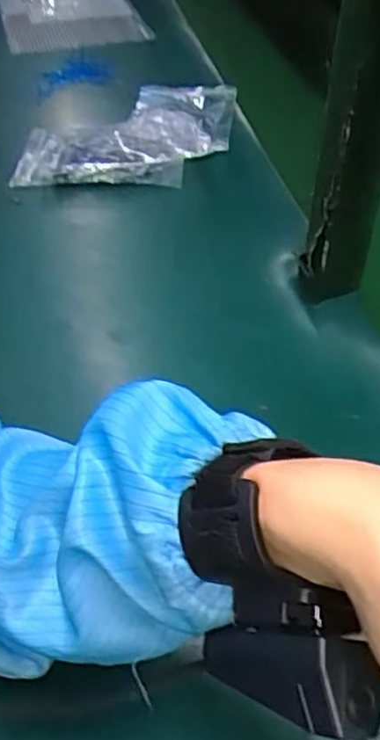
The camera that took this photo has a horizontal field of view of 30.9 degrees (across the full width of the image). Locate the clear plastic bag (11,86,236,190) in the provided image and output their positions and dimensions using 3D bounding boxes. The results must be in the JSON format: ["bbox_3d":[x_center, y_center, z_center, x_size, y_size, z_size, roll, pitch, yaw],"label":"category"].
[{"bbox_3d":[-0.081,-0.309,0.887,0.260,0.032,0.287,-2,41,9],"label":"clear plastic bag"}]

